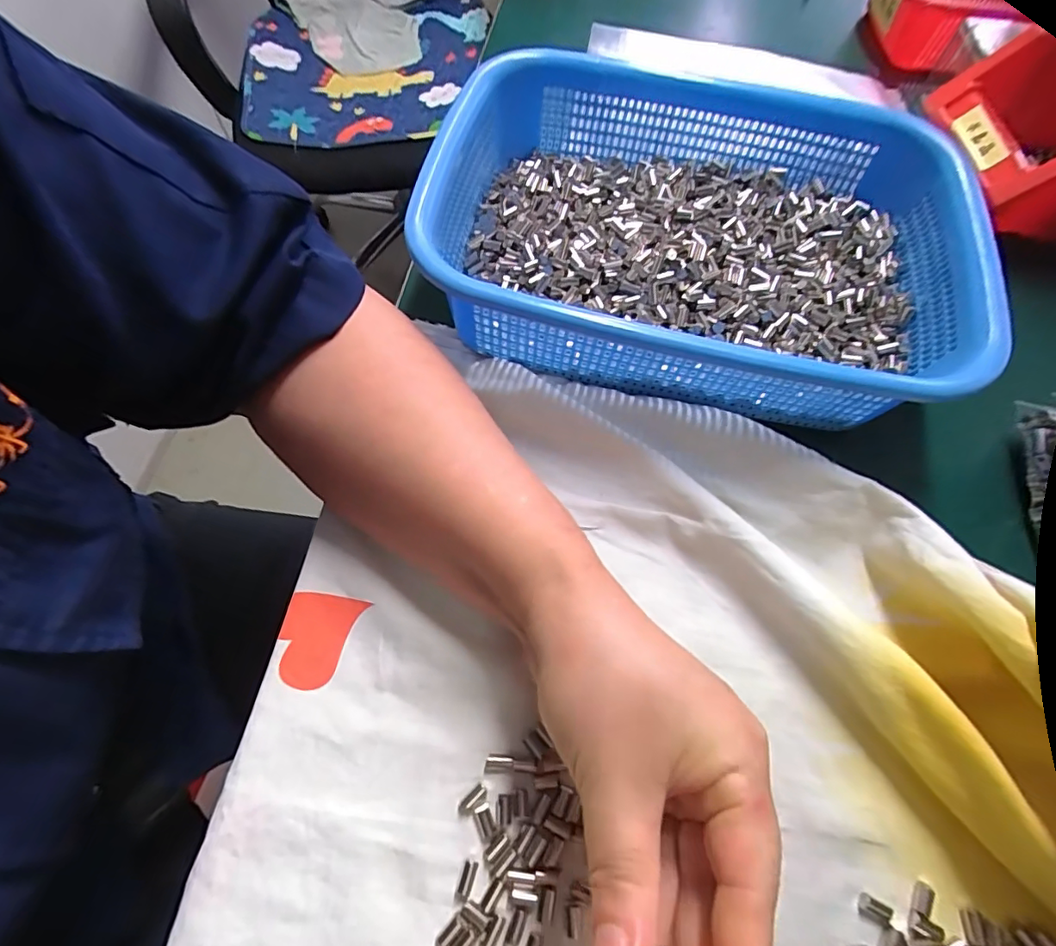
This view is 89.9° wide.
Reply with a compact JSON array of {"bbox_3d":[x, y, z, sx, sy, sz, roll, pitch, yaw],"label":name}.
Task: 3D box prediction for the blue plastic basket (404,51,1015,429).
[{"bbox_3d":[0.092,-0.132,0.298,0.279,0.068,0.210,10,65,4],"label":"blue plastic basket"}]

